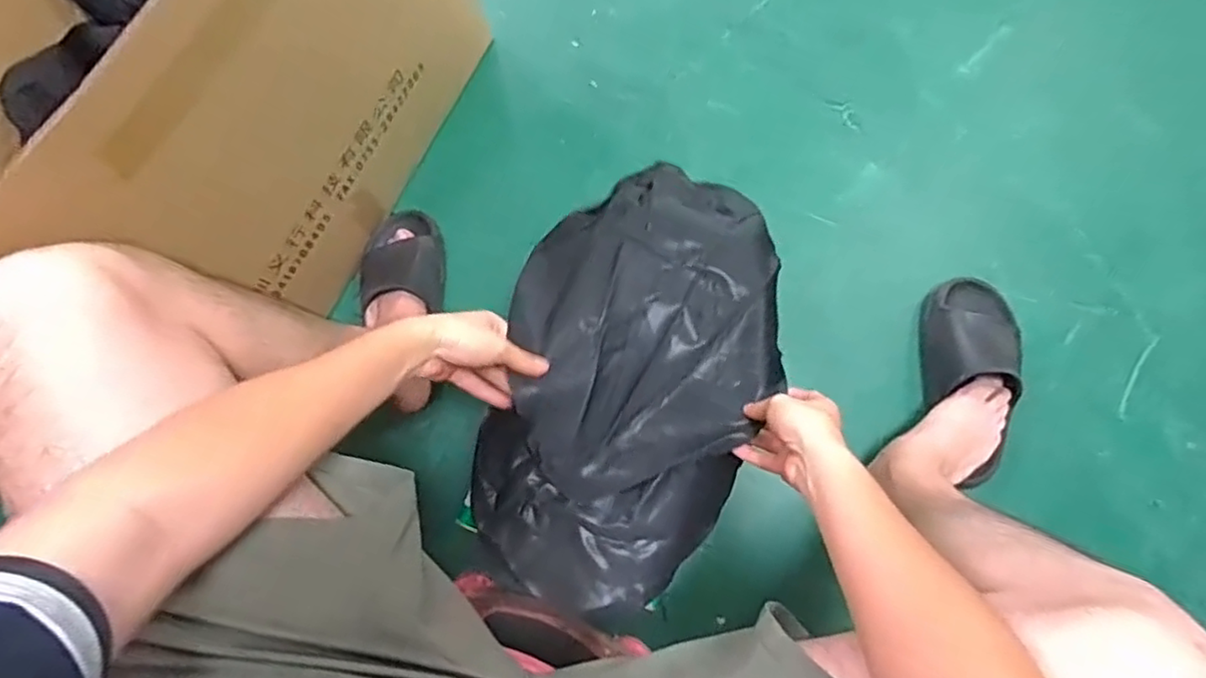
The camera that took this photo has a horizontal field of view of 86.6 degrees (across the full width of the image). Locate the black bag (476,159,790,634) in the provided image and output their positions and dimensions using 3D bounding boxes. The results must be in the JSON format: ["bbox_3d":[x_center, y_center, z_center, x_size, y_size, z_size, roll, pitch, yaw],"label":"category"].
[{"bbox_3d":[0.033,0.037,0.694,0.275,0.064,0.482,17,78,3],"label":"black bag"}]

